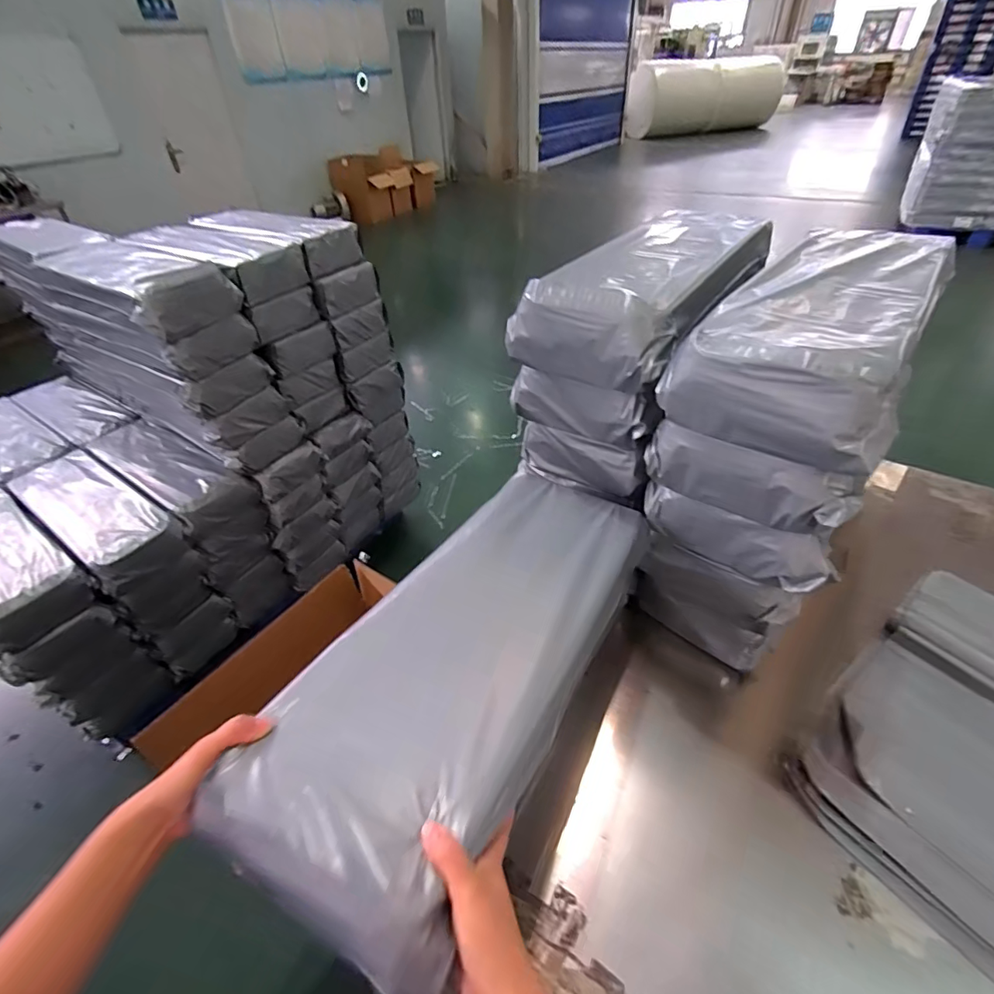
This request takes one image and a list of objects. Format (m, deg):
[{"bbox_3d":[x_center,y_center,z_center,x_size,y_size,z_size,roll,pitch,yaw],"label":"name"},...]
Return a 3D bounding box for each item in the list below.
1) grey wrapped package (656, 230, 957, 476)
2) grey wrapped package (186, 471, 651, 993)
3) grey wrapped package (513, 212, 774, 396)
[{"bbox_3d":[0.453,-0.247,0.713,0.241,0.111,0.573,24,48,28],"label":"grey wrapped package"},{"bbox_3d":[-0.005,0.160,0.580,0.221,0.098,0.599,15,33,24],"label":"grey wrapped package"},{"bbox_3d":[0.268,-0.362,0.855,0.232,0.122,0.549,23,47,27],"label":"grey wrapped package"}]

